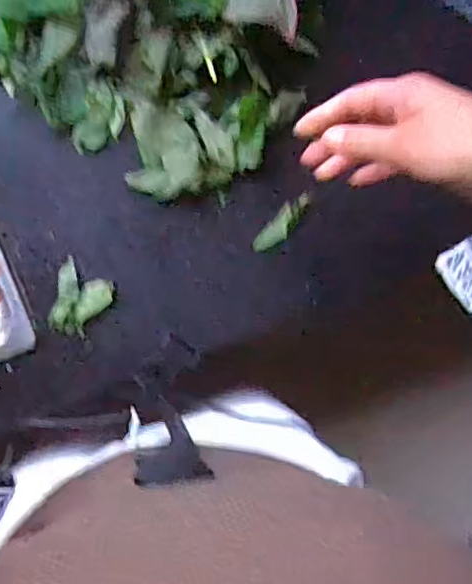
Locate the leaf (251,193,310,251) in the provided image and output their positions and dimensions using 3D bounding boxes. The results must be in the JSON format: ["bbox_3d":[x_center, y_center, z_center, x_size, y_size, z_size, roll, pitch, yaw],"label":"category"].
[{"bbox_3d":[0.043,-0.064,0.561,0.020,0.010,0.069,39,88,-13],"label":"leaf"}]

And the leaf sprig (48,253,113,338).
[{"bbox_3d":[-0.140,0.009,0.532,0.049,0.012,0.057,28,91,-13],"label":"leaf sprig"}]

